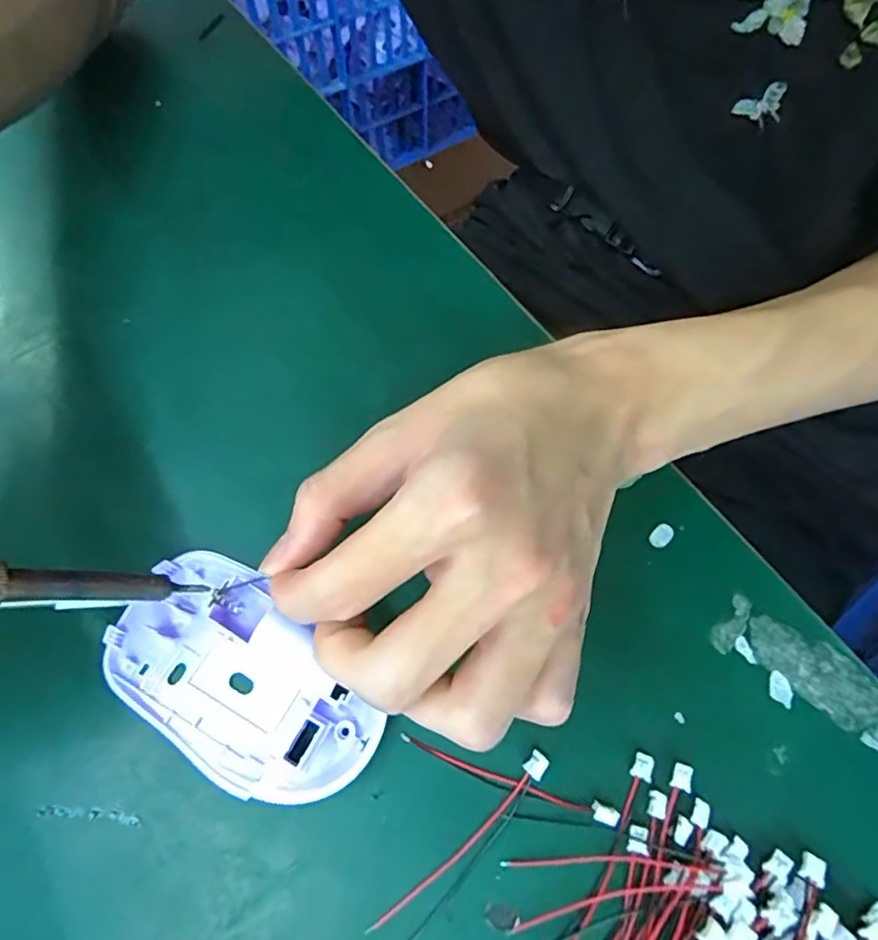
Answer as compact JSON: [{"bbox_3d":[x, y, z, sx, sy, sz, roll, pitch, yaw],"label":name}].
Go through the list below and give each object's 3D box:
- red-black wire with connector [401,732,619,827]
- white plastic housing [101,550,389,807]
[{"bbox_3d":[0.021,0.098,0.186,0.071,0.005,0.005,17,67,8],"label":"red-black wire with connector"},{"bbox_3d":[-0.066,0.068,0.190,0.095,0.015,0.053,34,70,15],"label":"white plastic housing"}]

